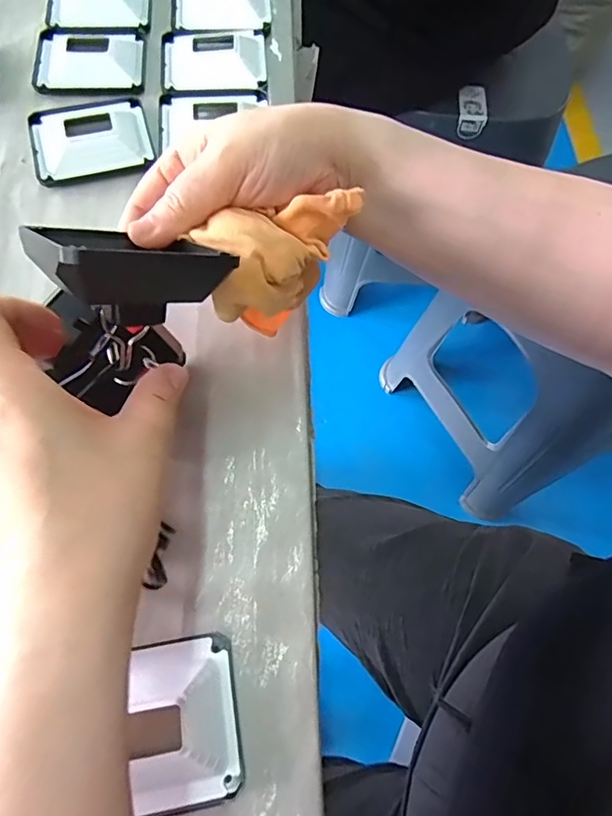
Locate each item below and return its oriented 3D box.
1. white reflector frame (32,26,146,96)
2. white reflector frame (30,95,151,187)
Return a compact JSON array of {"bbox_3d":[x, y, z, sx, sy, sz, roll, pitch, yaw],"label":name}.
[{"bbox_3d":[-0.165,-0.266,0.386,0.081,0.011,0.072,-2,69,-3],"label":"white reflector frame"},{"bbox_3d":[-0.152,-0.191,0.356,0.080,0.015,0.066,-16,71,-8],"label":"white reflector frame"}]

